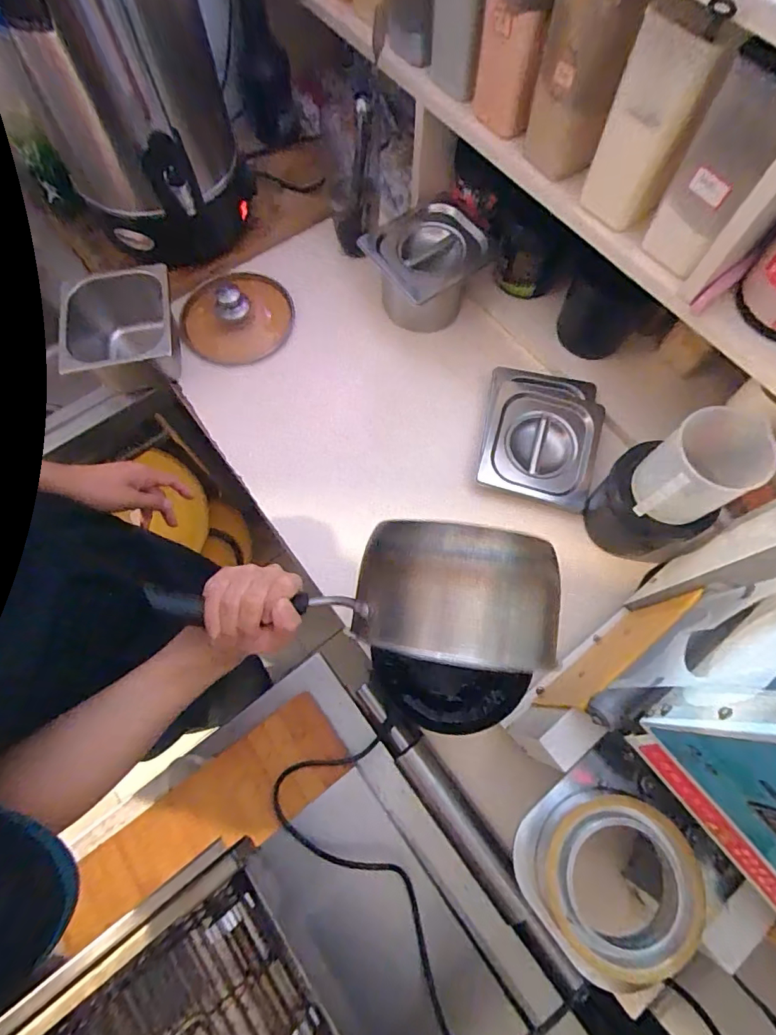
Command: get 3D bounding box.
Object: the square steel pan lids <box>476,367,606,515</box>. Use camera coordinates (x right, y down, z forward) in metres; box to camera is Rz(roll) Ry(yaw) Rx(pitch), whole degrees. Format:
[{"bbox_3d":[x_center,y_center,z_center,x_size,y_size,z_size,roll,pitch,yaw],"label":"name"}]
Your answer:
[{"bbox_3d":[0.231,-0.119,0.715,0.173,0.046,0.206,11,70,3],"label":"square steel pan lids"}]

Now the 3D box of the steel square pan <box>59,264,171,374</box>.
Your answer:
[{"bbox_3d":[-0.418,-0.284,0.770,0.172,0.123,0.180,-10,70,-5],"label":"steel square pan"}]

